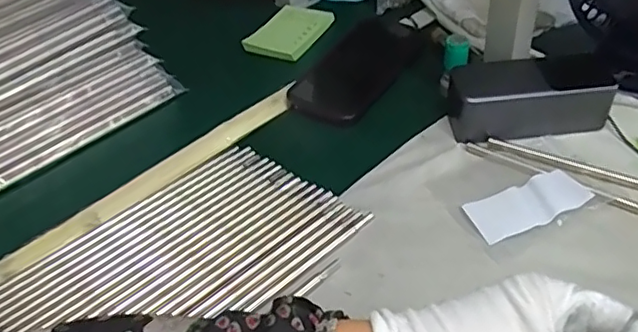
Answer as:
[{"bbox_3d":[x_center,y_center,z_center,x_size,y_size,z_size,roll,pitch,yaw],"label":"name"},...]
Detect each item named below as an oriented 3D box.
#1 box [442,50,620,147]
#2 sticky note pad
[{"bbox_3d":[0.181,-0.063,0.501,0.129,0.045,0.055,-7,42,0],"label":"box"},{"bbox_3d":[-0.033,-0.157,0.669,0.069,0.011,0.108,15,46,23],"label":"sticky note pad"}]

